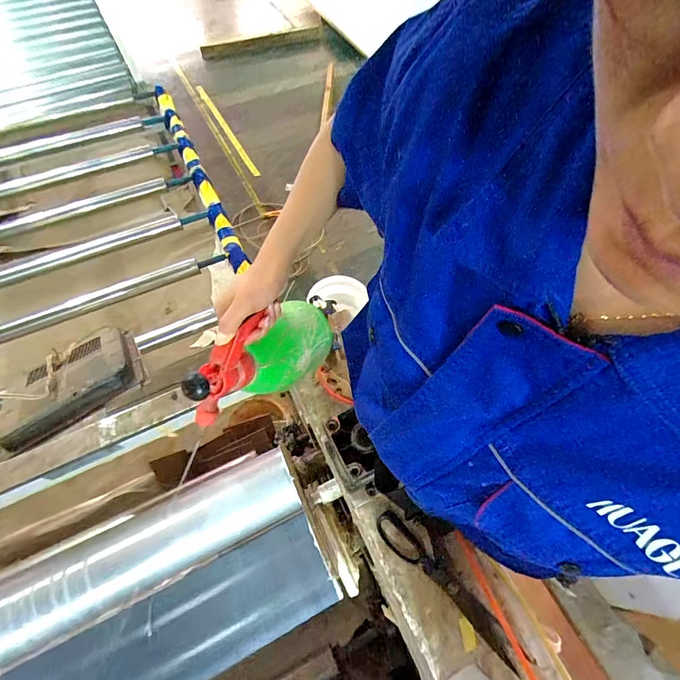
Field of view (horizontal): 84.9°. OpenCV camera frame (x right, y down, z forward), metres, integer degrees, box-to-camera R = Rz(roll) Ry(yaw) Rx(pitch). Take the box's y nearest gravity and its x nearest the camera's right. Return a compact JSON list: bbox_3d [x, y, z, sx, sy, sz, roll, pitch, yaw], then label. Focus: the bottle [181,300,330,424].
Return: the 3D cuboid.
[{"bbox_3d":[-0.090,0.006,0.511,0.096,0.117,0.295,31,30,16],"label":"bottle"}]

